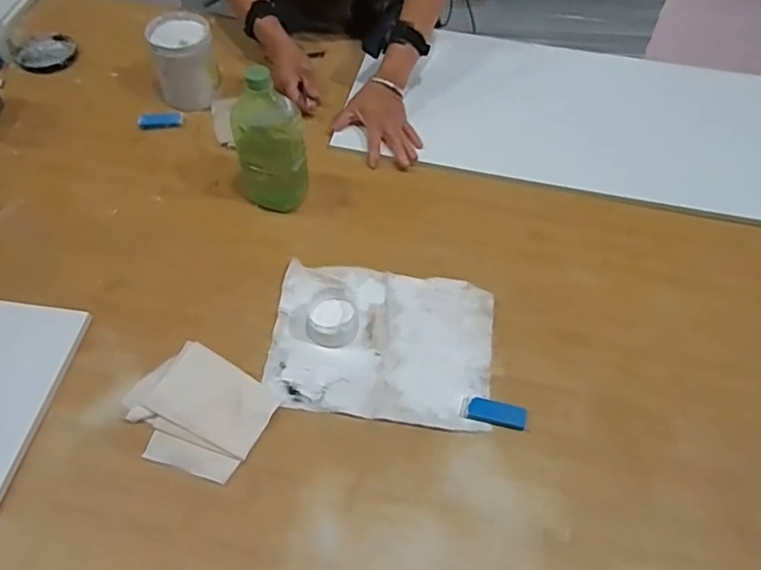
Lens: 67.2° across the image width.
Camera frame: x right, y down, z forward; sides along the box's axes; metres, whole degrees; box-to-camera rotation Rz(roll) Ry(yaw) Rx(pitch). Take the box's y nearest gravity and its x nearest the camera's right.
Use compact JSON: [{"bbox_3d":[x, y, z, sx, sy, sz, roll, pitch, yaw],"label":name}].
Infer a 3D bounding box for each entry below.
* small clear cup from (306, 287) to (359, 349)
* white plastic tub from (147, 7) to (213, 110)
[{"bbox_3d":[-0.060,0.040,0.715,0.061,0.038,0.063,2,55,-3],"label":"small clear cup"},{"bbox_3d":[-0.322,-0.366,0.944,0.098,0.115,0.104,-11,56,-11],"label":"white plastic tub"}]

